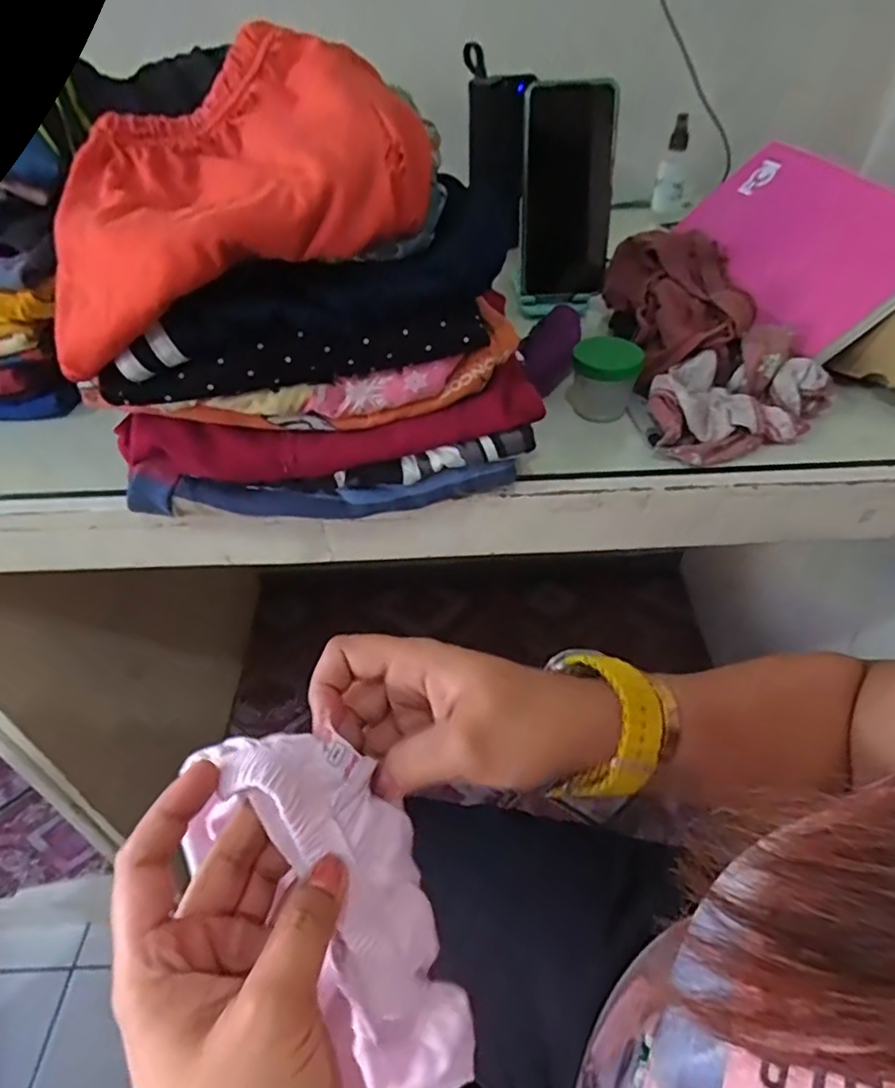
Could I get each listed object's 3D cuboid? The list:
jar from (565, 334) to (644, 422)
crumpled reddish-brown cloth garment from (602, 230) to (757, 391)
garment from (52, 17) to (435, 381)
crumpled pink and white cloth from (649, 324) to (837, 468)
[{"bbox_3d":[0.115,-0.121,0.458,0.048,0.049,0.054,9,44,11],"label":"jar"},{"bbox_3d":[0.184,-0.201,0.502,0.081,0.059,0.171,2,43,3],"label":"crumpled reddish-brown cloth garment"},{"bbox_3d":[-0.112,-0.184,0.312,0.178,0.100,0.146,-13,44,-13],"label":"garment"},{"bbox_3d":[0.202,-0.102,0.430,0.088,0.057,0.122,33,53,31],"label":"crumpled pink and white cloth"}]

